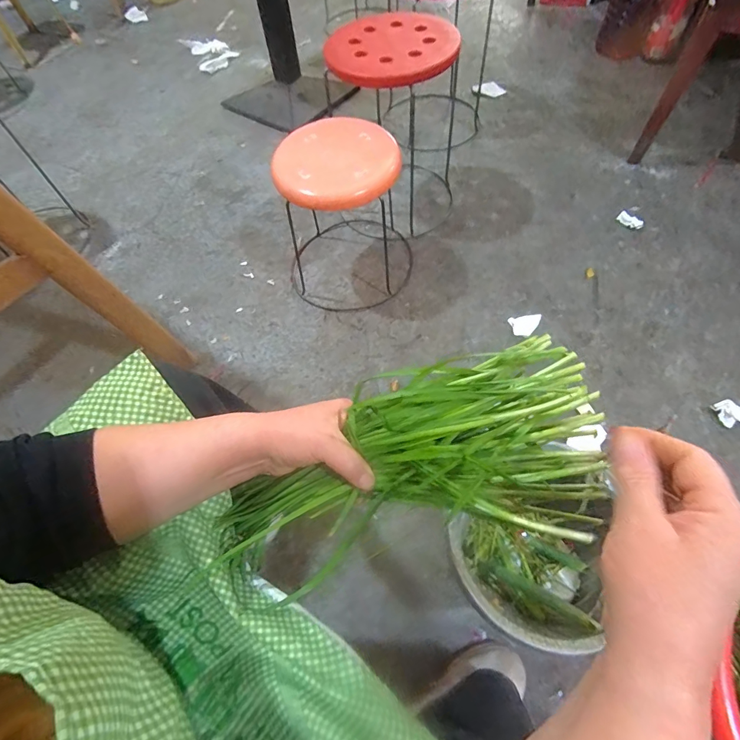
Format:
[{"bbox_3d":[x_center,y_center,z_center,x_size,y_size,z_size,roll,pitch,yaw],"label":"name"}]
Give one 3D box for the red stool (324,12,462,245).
[{"bbox_3d":[0.096,-0.643,1.096,0.352,0.438,0.364,-8,60,0],"label":"red stool"}]

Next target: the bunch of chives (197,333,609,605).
[{"bbox_3d":[0.013,0.097,0.343,0.343,0.076,0.136,-27,59,20],"label":"bunch of chives"}]

